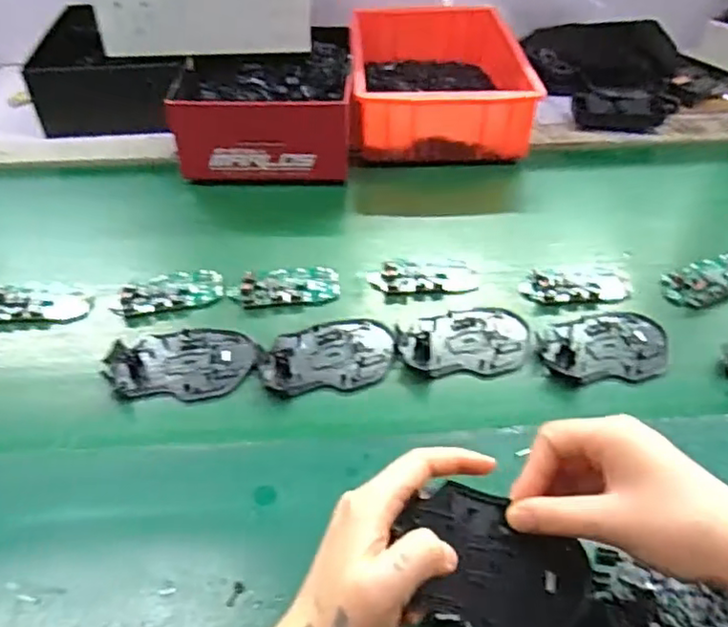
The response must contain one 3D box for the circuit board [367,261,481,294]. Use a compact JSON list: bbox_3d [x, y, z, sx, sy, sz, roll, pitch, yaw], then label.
[{"bbox_3d":[0.056,-0.036,0.589,0.099,0.008,0.045,-3,45,-4],"label":"circuit board"}]

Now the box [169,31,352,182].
[{"bbox_3d":[-0.114,-0.247,0.742,0.196,0.085,0.207,-2,44,-2],"label":"box"}]

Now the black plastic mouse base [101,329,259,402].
[{"bbox_3d":[-0.148,0.039,0.513,0.116,0.008,0.073,-1,44,-1],"label":"black plastic mouse base"}]

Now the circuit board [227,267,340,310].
[{"bbox_3d":[-0.072,-0.026,0.576,0.098,0.010,0.048,-7,45,-7],"label":"circuit board"}]

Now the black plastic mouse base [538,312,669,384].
[{"bbox_3d":[0.203,0.027,0.527,0.112,0.008,0.073,-8,45,-8],"label":"black plastic mouse base"}]

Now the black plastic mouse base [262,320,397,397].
[{"bbox_3d":[-0.030,0.033,0.521,0.107,0.006,0.073,-5,45,-5],"label":"black plastic mouse base"}]

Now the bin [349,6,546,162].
[{"bbox_3d":[0.087,-0.297,0.795,0.205,0.082,0.279,-2,44,-2],"label":"bin"}]

